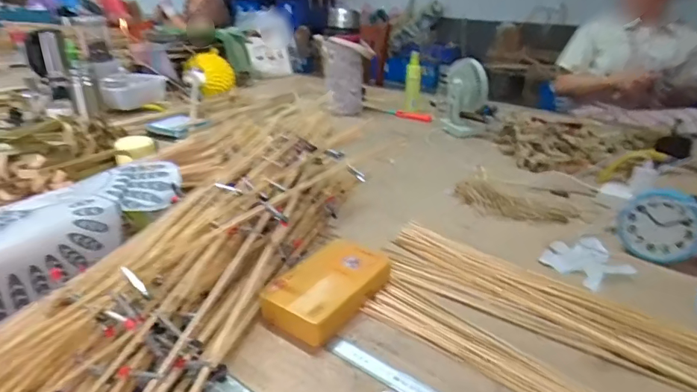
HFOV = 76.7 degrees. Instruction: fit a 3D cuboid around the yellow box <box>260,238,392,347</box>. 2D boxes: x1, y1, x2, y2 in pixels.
[{"bbox_3d":[-0.028,0.125,0.634,0.111,0.043,0.192,19,32,31],"label":"yellow box"}]

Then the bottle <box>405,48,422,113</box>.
[{"bbox_3d":[0.230,-0.399,1.547,0.055,0.193,0.057,6,26,10],"label":"bottle"}]

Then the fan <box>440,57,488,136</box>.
[{"bbox_3d":[0.352,-0.297,1.324,0.127,0.203,0.110,8,26,14],"label":"fan"}]

